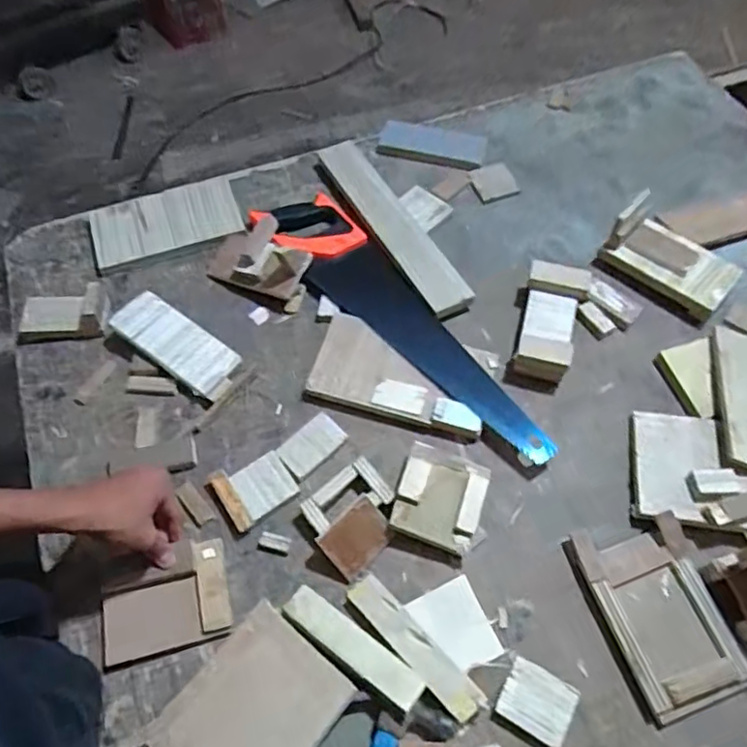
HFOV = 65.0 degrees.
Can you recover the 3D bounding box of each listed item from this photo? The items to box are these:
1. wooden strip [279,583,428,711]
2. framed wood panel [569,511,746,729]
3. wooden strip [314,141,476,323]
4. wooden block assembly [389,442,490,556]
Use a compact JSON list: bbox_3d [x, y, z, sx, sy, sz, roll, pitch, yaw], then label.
[{"bbox_3d":[-0.021,0.263,0.567,0.150,0.009,0.032,31,53,23],"label":"wooden strip"},{"bbox_3d":[0.290,0.242,0.595,0.110,0.034,0.177,-14,62,-9],"label":"framed wood panel"},{"bbox_3d":[0.022,-0.230,0.852,0.077,0.023,0.371,-27,65,-15],"label":"wooden strip"},{"bbox_3d":[0.071,0.134,0.641,0.096,0.045,0.101,18,62,9],"label":"wooden block assembly"}]

